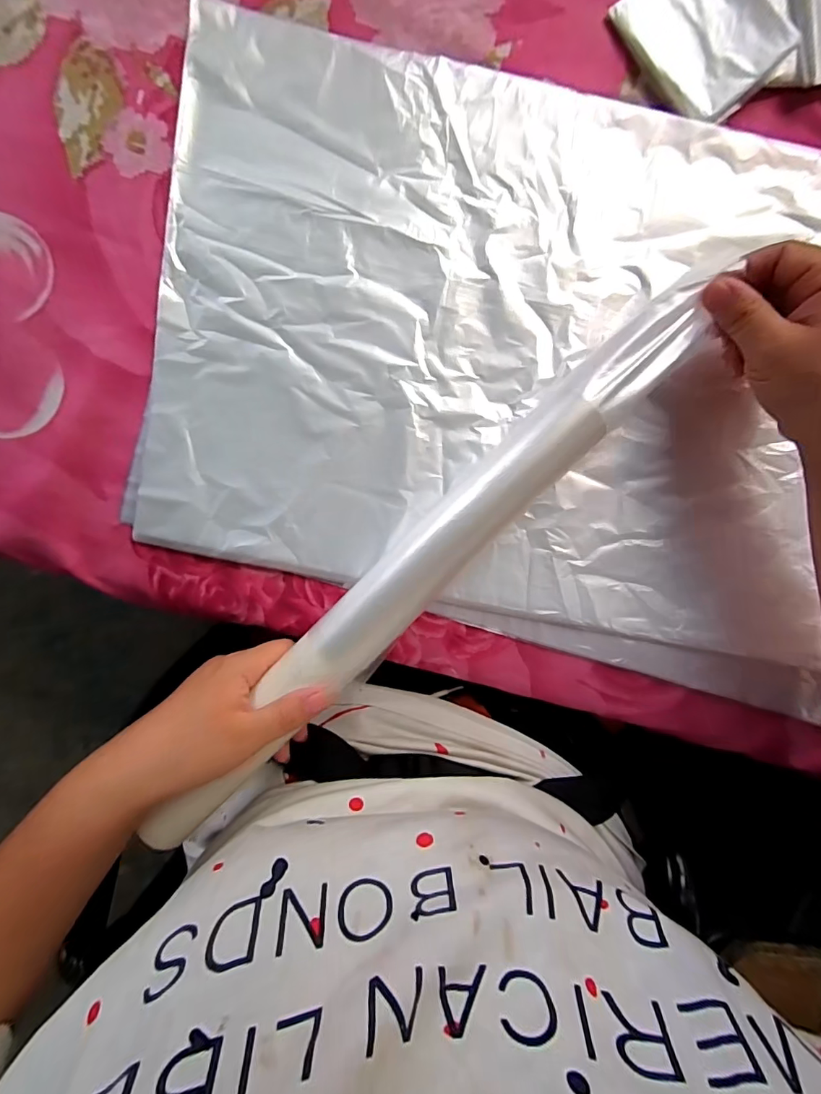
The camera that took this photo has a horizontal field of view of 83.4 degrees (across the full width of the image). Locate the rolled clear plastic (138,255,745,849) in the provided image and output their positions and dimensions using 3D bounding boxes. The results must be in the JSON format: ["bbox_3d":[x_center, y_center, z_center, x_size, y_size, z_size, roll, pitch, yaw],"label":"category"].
[{"bbox_3d":[0.005,0.015,0.278,0.047,0.039,0.429,45,94,-5],"label":"rolled clear plastic"}]

